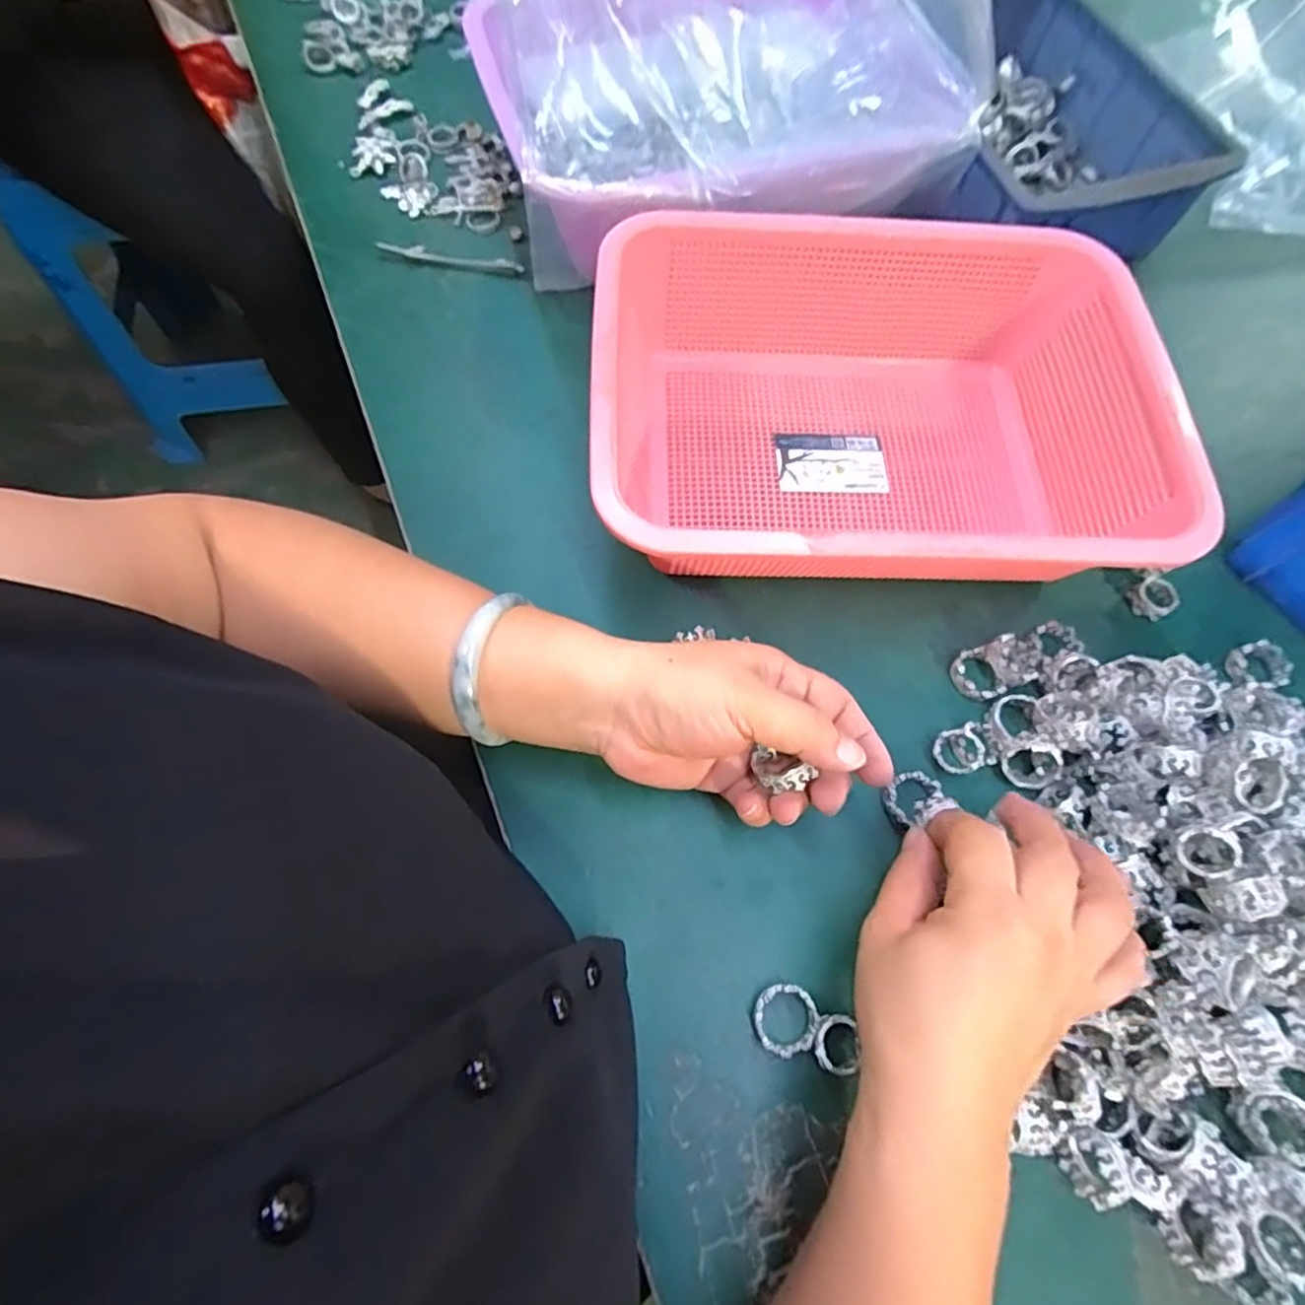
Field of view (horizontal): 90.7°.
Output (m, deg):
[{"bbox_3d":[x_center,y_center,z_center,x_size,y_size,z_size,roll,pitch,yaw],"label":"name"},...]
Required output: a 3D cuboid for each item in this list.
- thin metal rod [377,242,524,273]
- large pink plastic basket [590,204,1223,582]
[{"bbox_3d":[-0.139,-0.277,0.449,0.101,0.007,0.014,8,69,2],"label":"thin metal rod"},{"bbox_3d":[0.120,-0.133,0.362,0.298,0.079,0.217,0,69,-1],"label":"large pink plastic basket"}]

